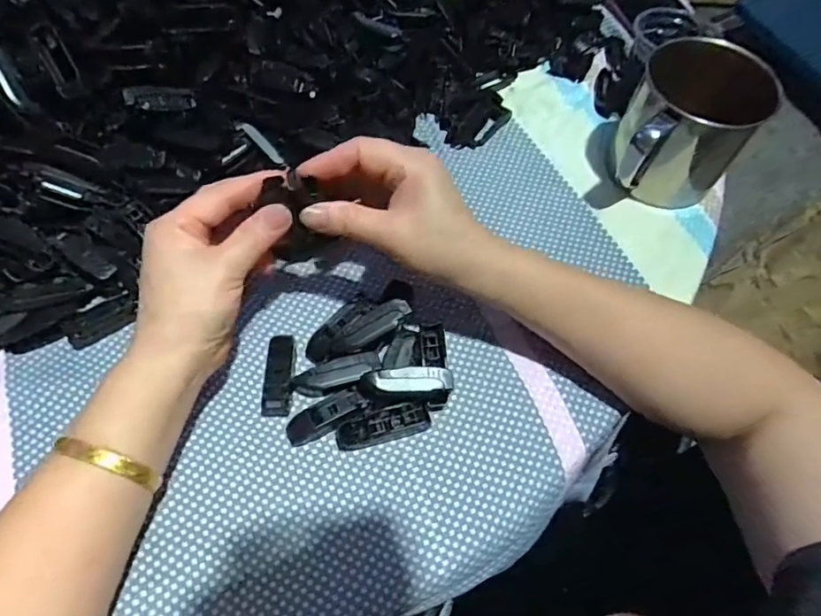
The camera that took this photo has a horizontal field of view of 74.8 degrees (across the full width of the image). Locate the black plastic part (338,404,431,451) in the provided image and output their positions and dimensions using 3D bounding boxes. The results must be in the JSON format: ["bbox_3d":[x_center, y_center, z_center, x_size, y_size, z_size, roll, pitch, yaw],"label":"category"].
[{"bbox_3d":[-0.017,0.073,0.334,0.057,0.012,0.018,-14,63,-8],"label":"black plastic part"}]

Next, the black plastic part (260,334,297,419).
[{"bbox_3d":[-0.083,0.042,0.344,0.016,0.013,0.053,0,61,-1],"label":"black plastic part"}]

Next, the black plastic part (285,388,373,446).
[{"bbox_3d":[-0.052,0.067,0.334,0.051,0.014,0.019,-21,64,-12],"label":"black plastic part"}]

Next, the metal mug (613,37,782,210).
[{"bbox_3d":[0.196,-0.130,0.402,0.095,0.098,0.077,-6,62,-4],"label":"metal mug"}]

